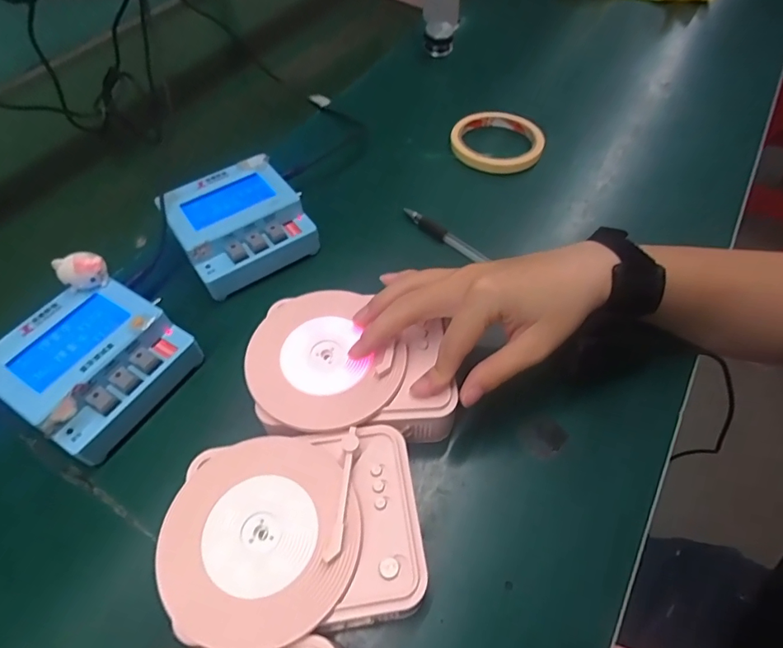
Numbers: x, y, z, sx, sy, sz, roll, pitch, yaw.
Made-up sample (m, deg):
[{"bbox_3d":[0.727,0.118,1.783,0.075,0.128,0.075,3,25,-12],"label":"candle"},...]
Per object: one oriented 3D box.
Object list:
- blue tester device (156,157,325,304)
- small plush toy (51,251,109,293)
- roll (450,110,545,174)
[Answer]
[{"bbox_3d":[-0.130,-0.084,0.404,0.104,0.042,0.100,-31,60,-19],"label":"blue tester device"},{"bbox_3d":[-0.216,-0.037,0.333,0.020,0.024,0.028,37,63,24],"label":"small plush toy"},{"bbox_3d":[0.111,-0.192,0.500,0.092,0.015,0.087,-1,55,1],"label":"roll"}]

